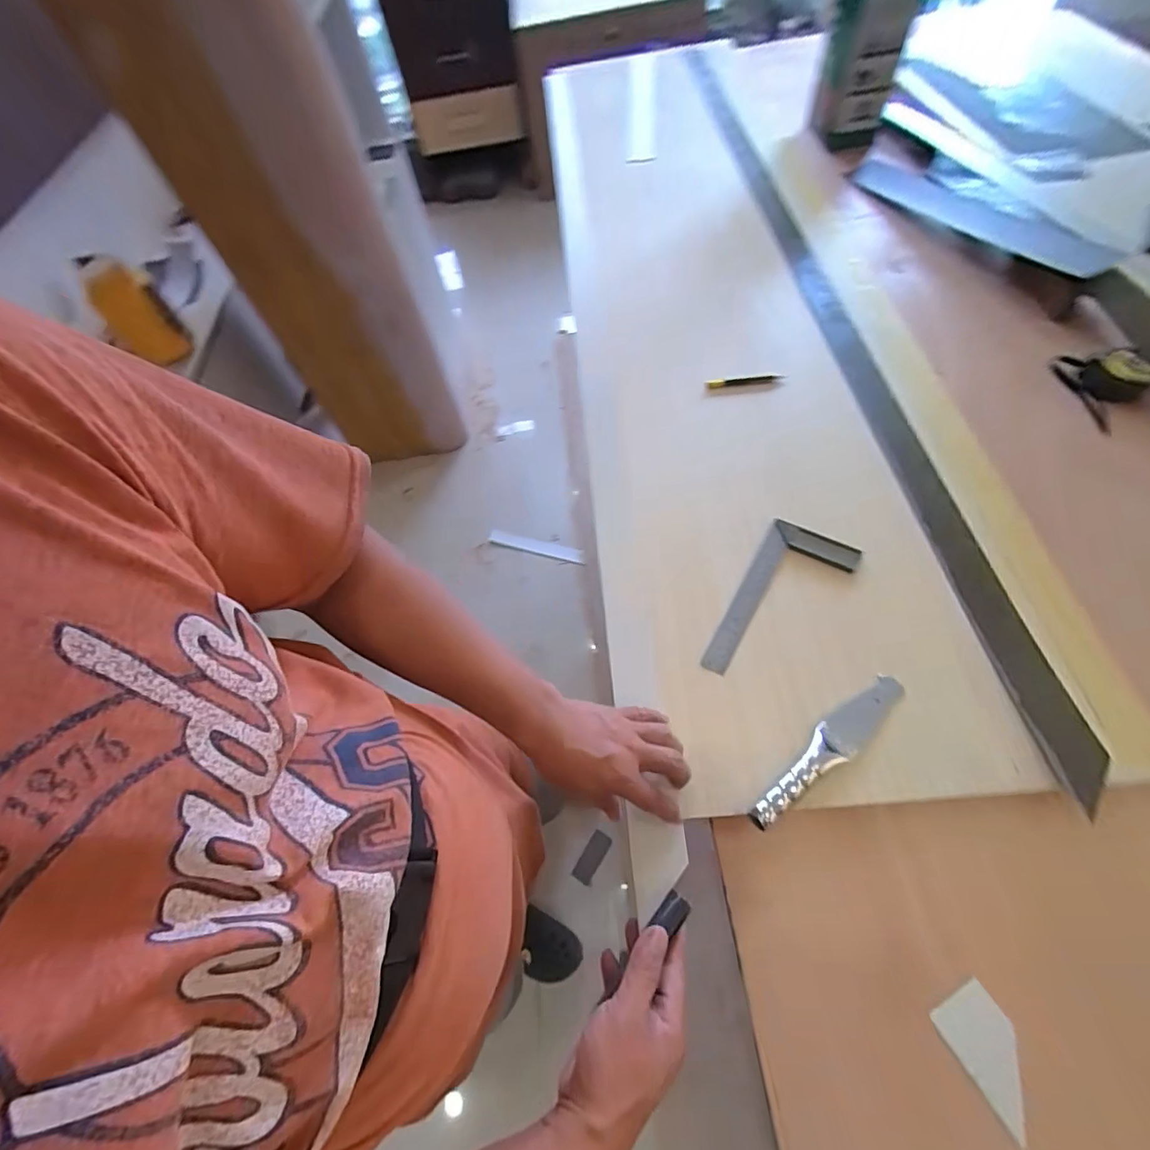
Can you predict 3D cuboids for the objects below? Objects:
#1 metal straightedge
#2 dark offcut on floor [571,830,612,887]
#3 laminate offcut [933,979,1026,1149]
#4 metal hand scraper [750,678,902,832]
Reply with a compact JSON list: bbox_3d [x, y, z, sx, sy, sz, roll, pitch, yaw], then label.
[{"bbox_3d":[0.379,-0.547,0.850,0.055,0.006,1.668,-5,60,1],"label":"metal straightedge"},{"bbox_3d":[0.039,0.640,1.135,0.048,0.009,0.110,24,66,19],"label":"dark offcut on floor"},{"bbox_3d":[0.312,0.357,0.372,0.047,0.007,0.076,-29,65,-5],"label":"laminate offcut"},{"bbox_3d":[0.235,0.159,0.461,0.200,0.015,0.036,-34,62,-12],"label":"metal hand scraper"}]

